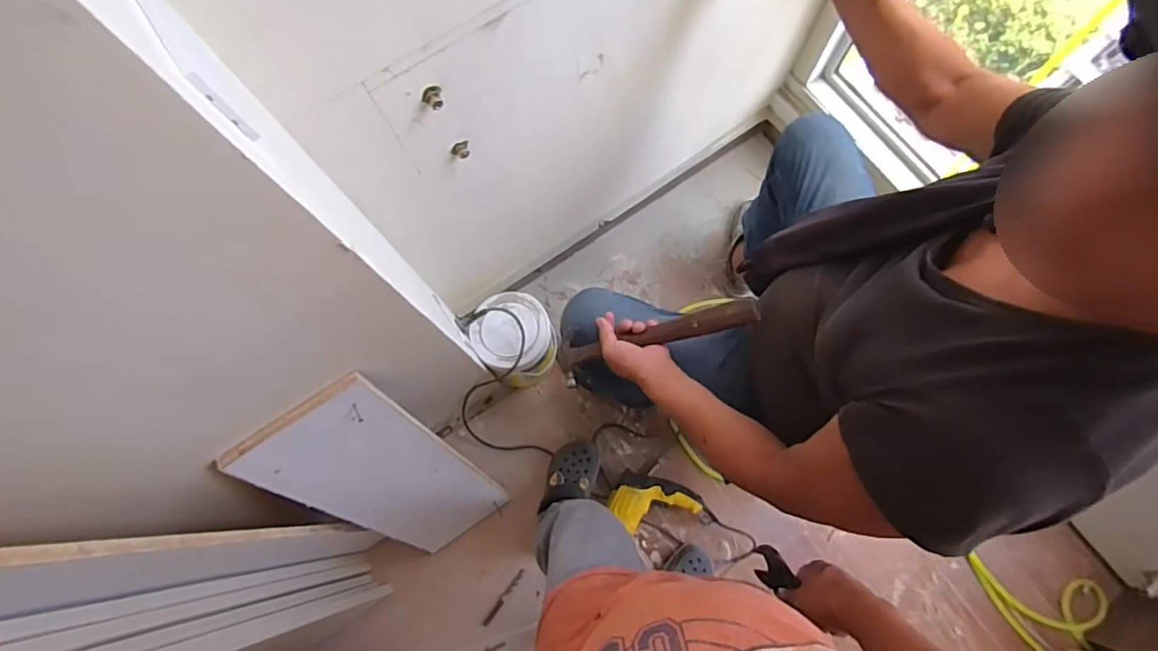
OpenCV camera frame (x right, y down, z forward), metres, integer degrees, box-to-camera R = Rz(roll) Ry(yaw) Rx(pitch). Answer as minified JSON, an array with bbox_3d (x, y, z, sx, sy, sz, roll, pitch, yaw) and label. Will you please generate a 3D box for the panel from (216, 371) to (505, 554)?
[{"bbox_3d":[-0.322,0.289,1.026,0.219,0.631,0.026,-35,57,-9],"label":"panel"}]

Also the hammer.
[{"bbox_3d":[0.109,0.022,0.856,0.328,0.030,0.077,-17,73,26],"label":"hammer"}]

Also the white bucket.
[{"bbox_3d":[-0.141,0.034,1.270,0.164,0.254,0.171,0,75,0],"label":"white bucket"}]

